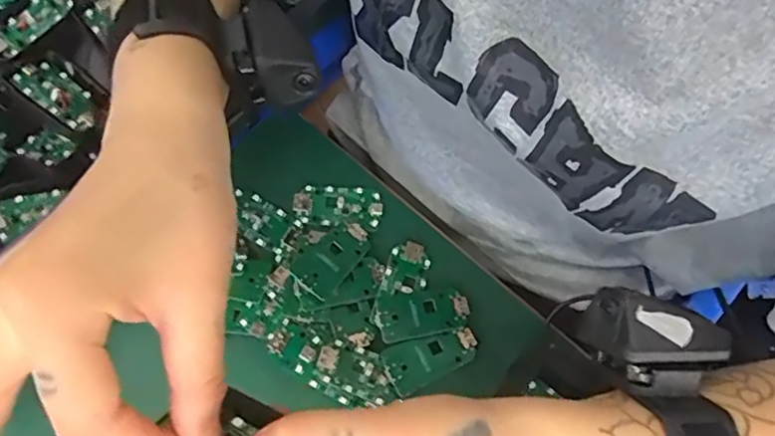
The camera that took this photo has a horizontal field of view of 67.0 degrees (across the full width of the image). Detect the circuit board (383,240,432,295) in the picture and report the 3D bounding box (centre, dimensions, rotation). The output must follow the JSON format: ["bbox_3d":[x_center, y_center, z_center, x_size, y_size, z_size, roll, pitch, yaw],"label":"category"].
[{"bbox_3d":[0.015,0.036,0.416,0.029,0.008,0.044,13,71,3],"label":"circuit board"}]

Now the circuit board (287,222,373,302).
[{"bbox_3d":[-0.039,0.027,0.406,0.034,0.007,0.061,34,54,14],"label":"circuit board"}]

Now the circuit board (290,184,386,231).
[{"bbox_3d":[-0.036,-0.010,0.430,0.063,0.004,0.031,5,71,1],"label":"circuit board"}]

